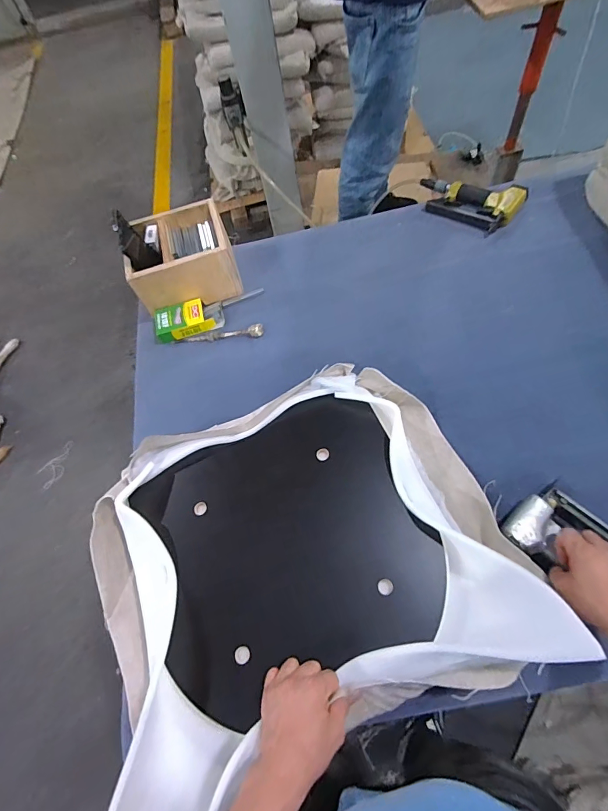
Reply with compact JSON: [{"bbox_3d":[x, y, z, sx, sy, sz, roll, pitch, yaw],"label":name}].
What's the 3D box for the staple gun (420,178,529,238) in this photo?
[{"bbox_3d":[0.389,-0.487,0.960,0.249,0.050,0.129,22,67,18],"label":"staple gun"}]

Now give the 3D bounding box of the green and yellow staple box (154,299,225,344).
[{"bbox_3d":[-0.260,-0.196,0.900,0.151,0.031,0.077,-18,61,-2],"label":"green and yellow staple box"}]

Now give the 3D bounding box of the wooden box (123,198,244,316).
[{"bbox_3d":[-0.281,-0.342,0.918,0.232,0.120,0.200,-18,61,-6],"label":"wooden box"}]

